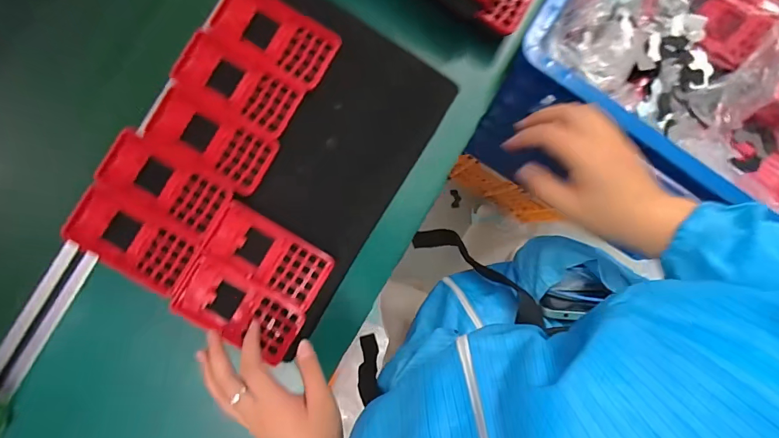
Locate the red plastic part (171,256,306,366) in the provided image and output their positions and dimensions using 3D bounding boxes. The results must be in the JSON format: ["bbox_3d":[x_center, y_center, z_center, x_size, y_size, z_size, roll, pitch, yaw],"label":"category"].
[{"bbox_3d":[-0.152,0.094,0.409,0.122,0.017,0.067,30,85,-3],"label":"red plastic part"}]

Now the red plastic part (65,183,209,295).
[{"bbox_3d":[-0.253,0.021,0.393,0.116,0.015,0.070,30,87,-1],"label":"red plastic part"}]

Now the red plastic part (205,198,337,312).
[{"bbox_3d":[-0.123,0.038,0.410,0.121,0.007,0.063,30,87,-1],"label":"red plastic part"}]

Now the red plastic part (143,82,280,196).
[{"bbox_3d":[-0.180,-0.081,0.407,0.123,0.009,0.063,30,87,-1],"label":"red plastic part"}]

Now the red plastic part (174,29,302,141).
[{"bbox_3d":[-0.152,-0.137,0.407,0.121,0.016,0.061,29,87,-1],"label":"red plastic part"}]

